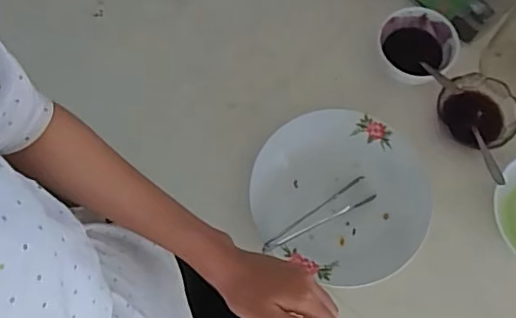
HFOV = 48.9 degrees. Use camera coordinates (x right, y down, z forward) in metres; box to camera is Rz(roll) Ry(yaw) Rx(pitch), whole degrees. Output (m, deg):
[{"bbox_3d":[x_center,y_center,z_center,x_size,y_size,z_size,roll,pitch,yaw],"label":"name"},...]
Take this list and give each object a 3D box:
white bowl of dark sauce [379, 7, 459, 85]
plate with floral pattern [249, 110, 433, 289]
[{"bbox_3d":[0.196,-0.133,0.704,0.091,0.048,0.097,0,70,0],"label":"white bowl of dark sauce"},{"bbox_3d":[0.097,0.040,0.649,0.196,0.036,0.192,-1,69,2],"label":"plate with floral pattern"}]

